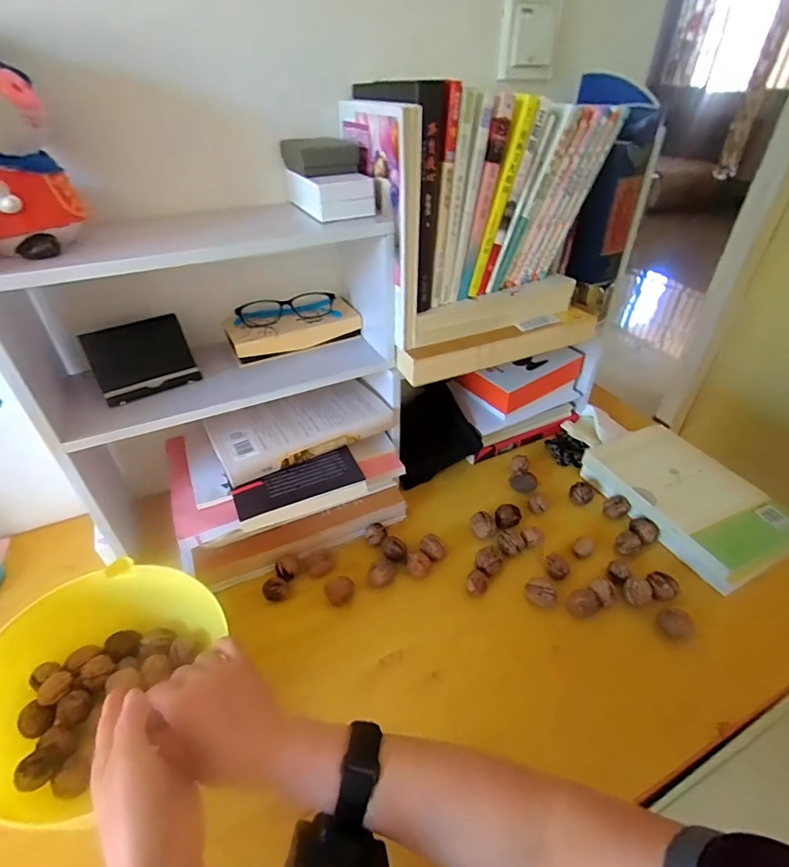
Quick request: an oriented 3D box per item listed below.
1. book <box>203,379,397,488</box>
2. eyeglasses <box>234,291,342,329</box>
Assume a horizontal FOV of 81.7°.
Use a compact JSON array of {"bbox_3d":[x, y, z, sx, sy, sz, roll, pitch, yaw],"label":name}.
[{"bbox_3d":[-0.120,-0.011,0.594,0.217,0.026,0.124,-22,43,-24],"label":"book"},{"bbox_3d":[-0.140,-0.164,0.596,0.131,0.030,0.038,-9,39,-10],"label":"eyeglasses"}]

